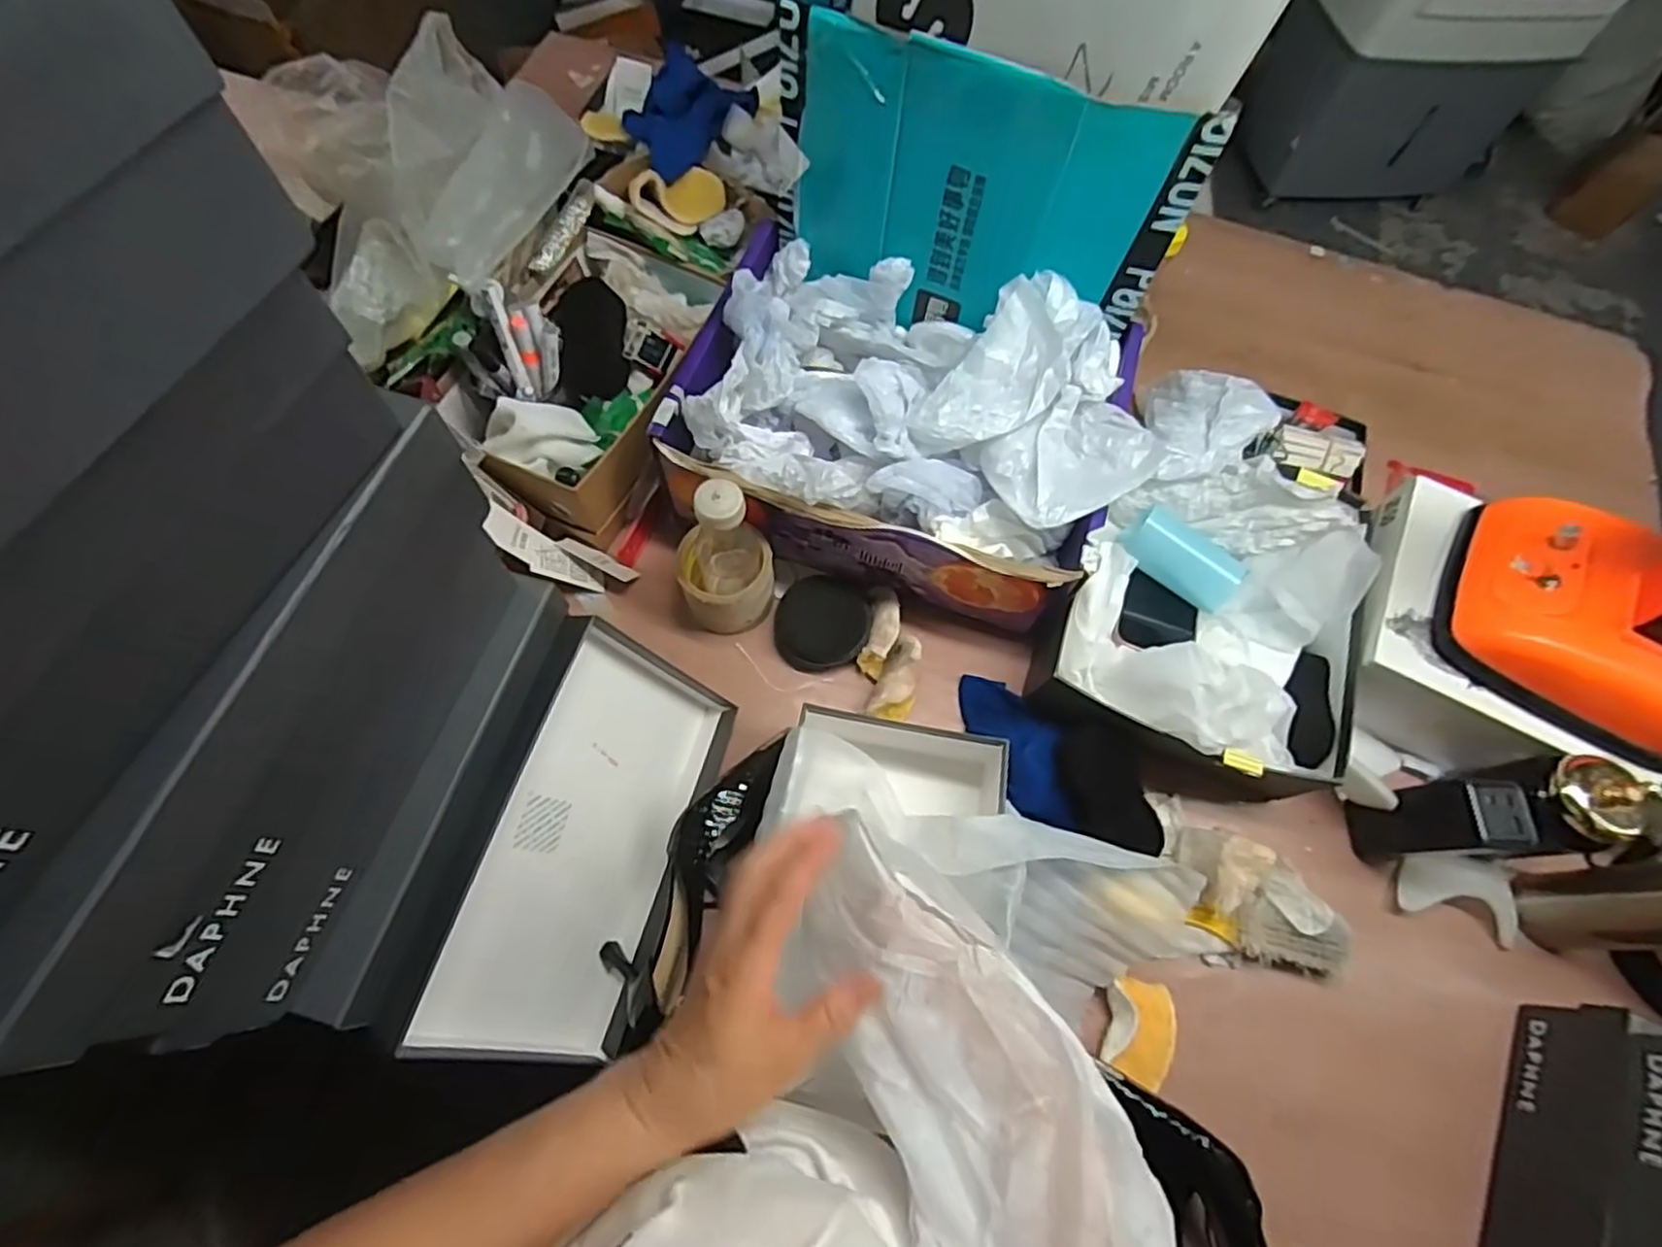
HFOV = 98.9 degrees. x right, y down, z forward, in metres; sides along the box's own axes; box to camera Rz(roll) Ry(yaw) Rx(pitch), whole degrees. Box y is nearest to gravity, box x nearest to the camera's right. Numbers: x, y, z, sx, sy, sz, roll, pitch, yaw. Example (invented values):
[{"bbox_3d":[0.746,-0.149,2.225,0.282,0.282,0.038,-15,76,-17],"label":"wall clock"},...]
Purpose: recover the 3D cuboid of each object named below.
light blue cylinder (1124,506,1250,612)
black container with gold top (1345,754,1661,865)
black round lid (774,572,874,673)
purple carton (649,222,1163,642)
[{"bbox_3d":[0.340,-0.062,0.688,0.106,0.045,0.045,40,71,13],"label":"light blue cylinder"},{"bbox_3d":[0.548,0.162,0.598,0.121,0.141,0.070,-5,68,-5],"label":"black container with gold top"},{"bbox_3d":[-0.008,0.001,0.696,0.093,0.022,0.093,16,88,-3],"label":"black round lid"},{"bbox_3d":[0.074,-0.194,0.686,0.404,0.172,0.288,17,68,4],"label":"purple carton"}]

